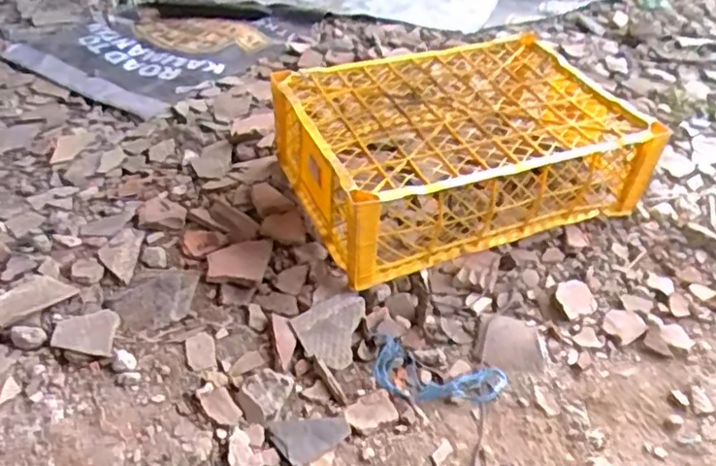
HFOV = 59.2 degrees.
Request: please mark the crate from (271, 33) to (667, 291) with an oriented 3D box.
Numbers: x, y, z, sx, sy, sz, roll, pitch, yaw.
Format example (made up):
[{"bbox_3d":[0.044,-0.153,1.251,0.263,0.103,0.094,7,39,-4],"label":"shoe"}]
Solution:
[{"bbox_3d":[0.138,-0.115,0.884,0.428,0.155,0.305,-15,45,-19],"label":"crate"}]

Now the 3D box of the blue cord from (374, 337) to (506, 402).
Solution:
[{"bbox_3d":[0.087,0.159,0.688,0.139,0.012,0.067,15,44,13],"label":"blue cord"}]

